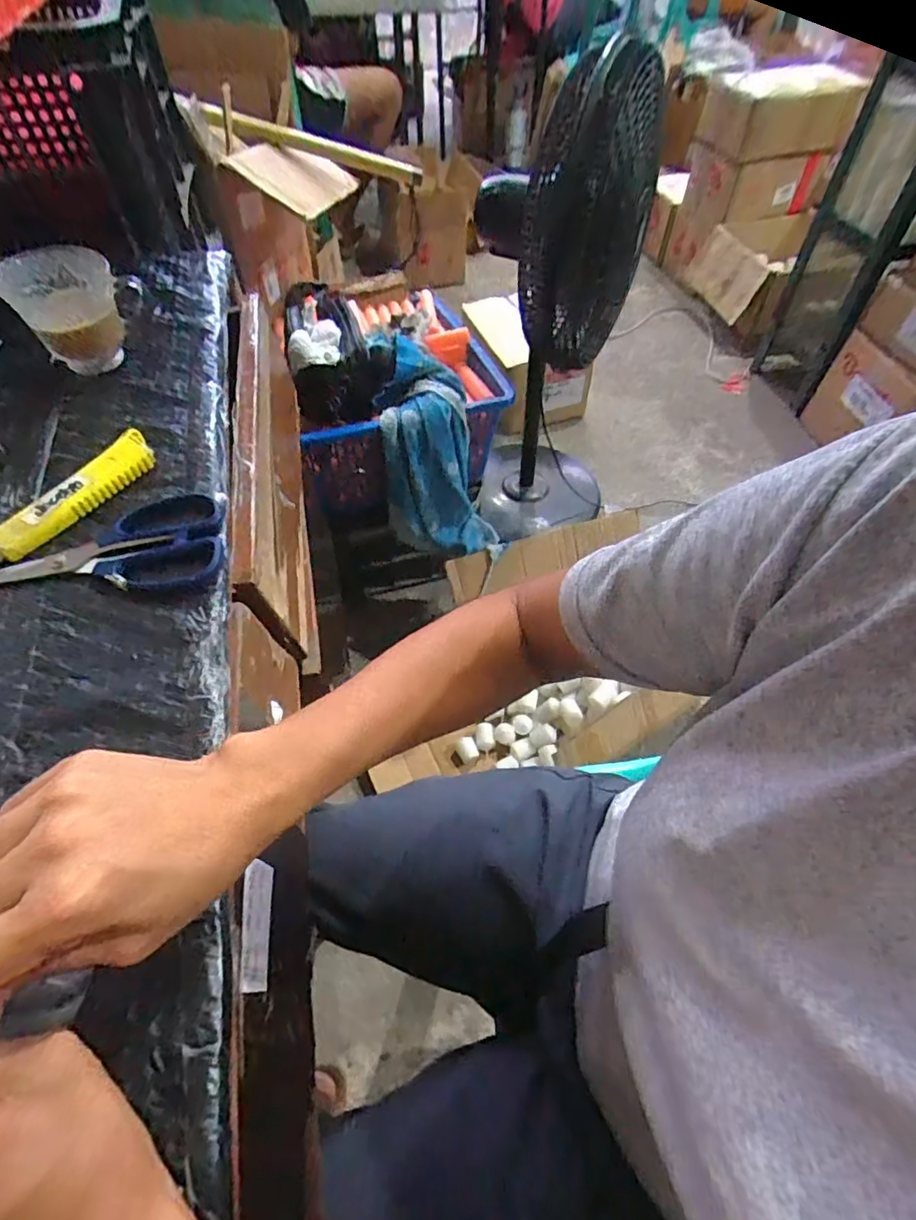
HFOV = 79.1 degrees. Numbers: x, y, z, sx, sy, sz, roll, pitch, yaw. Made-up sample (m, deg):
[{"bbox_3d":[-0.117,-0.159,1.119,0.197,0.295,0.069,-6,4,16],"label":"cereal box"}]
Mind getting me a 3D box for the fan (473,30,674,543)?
[{"bbox_3d":[0.210,-0.539,1.125,0.313,0.867,0.437,14,58,9],"label":"fan"}]

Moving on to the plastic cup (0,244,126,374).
[{"bbox_3d":[-0.337,-0.262,0.485,0.080,0.077,0.076,-28,61,-20],"label":"plastic cup"}]

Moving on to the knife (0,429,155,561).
[{"bbox_3d":[-0.283,-0.079,0.401,0.030,0.016,0.148,28,59,15],"label":"knife"}]

